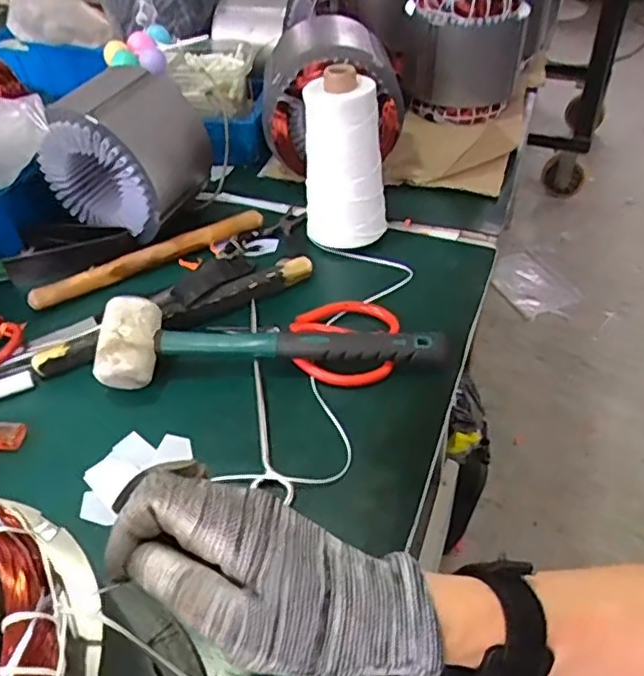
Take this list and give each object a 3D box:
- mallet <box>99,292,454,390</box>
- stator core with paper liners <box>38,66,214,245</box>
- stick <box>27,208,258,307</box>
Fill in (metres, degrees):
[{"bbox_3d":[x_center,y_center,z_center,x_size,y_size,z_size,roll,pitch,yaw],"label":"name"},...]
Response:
[{"bbox_3d":[-0.046,0.000,0.527,0.296,0.061,0.069,-5,44,0],"label":"mallet"},{"bbox_3d":[-0.201,-0.187,0.654,0.123,0.143,0.116,17,48,22],"label":"stator core with paper liners"},{"bbox_3d":[-0.178,-0.085,0.650,0.247,0.019,0.021,-23,46,-18],"label":"stick"}]

